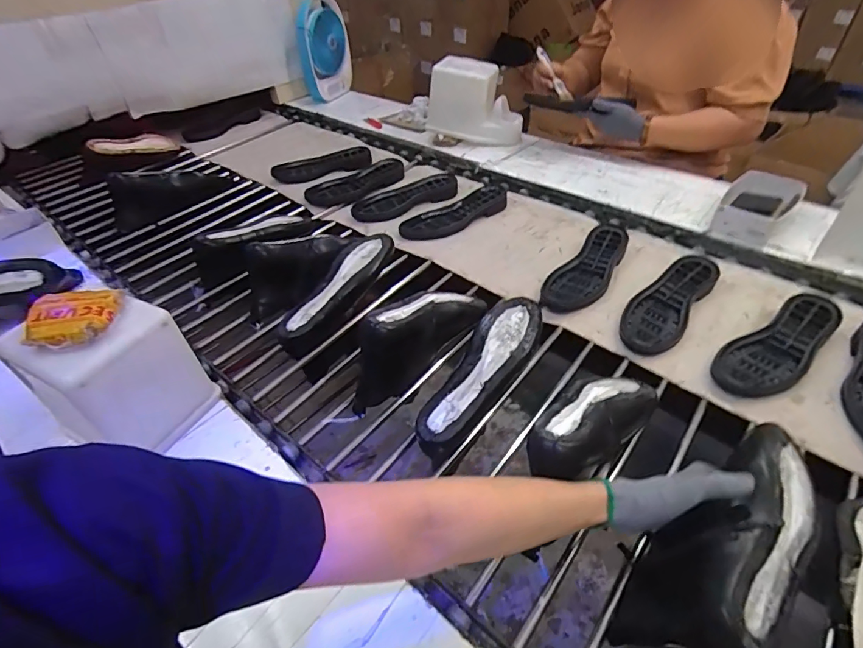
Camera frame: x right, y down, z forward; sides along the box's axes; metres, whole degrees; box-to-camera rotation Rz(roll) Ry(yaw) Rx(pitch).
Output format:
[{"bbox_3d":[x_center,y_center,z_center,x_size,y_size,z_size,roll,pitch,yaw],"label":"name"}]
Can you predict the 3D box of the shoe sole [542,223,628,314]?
[{"bbox_3d":[0.291,-0.105,0.833,0.089,0.027,0.253,30,52,31],"label":"shoe sole"}]

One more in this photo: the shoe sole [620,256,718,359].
[{"bbox_3d":[0.392,-0.040,0.756,0.087,0.023,0.255,30,54,32],"label":"shoe sole"}]

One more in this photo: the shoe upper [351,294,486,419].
[{"bbox_3d":[-0.022,0.008,0.688,0.252,0.112,0.086,-33,50,-29],"label":"shoe upper"}]

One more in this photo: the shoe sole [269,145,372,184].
[{"bbox_3d":[-0.294,-0.436,1.242,0.260,0.031,0.113,-6,42,-4],"label":"shoe sole"}]

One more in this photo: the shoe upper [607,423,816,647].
[{"bbox_3d":[0.299,0.226,0.468,0.088,0.146,0.253,42,58,-2],"label":"shoe upper"}]

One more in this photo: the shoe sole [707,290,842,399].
[{"bbox_3d":[0.525,0.028,0.676,0.260,0.018,0.088,-24,46,-22],"label":"shoe sole"}]

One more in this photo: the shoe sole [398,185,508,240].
[{"bbox_3d":[0.053,-0.240,0.997,0.246,0.033,0.092,-19,45,-18],"label":"shoe sole"}]

